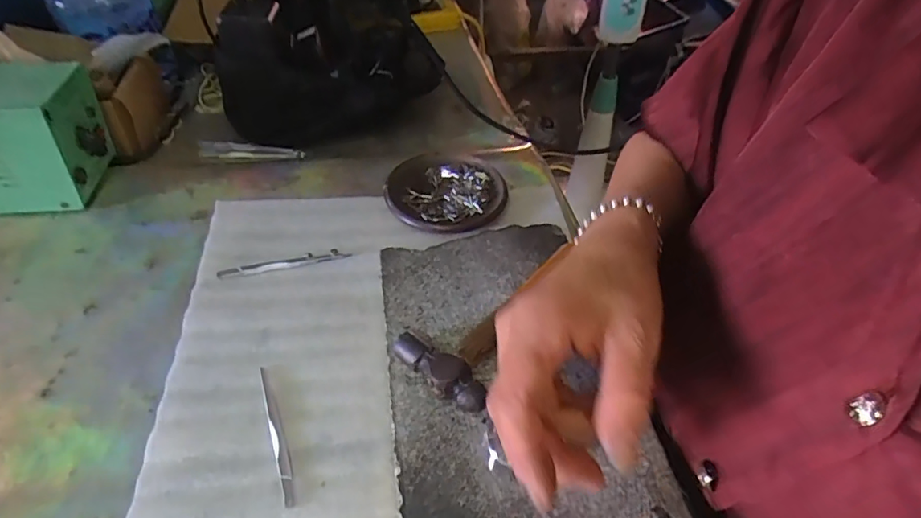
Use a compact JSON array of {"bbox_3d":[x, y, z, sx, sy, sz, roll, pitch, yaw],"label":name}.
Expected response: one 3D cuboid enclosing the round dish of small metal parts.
[{"bbox_3d":[-0.013,-0.067,0.510,0.108,0.015,0.117,11,47,9],"label":"round dish of small metal parts"}]

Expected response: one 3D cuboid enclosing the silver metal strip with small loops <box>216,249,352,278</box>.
[{"bbox_3d":[-0.149,0.003,0.446,0.105,0.004,0.011,-10,48,-10],"label":"silver metal strip with small loops"}]

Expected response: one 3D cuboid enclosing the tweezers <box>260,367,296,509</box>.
[{"bbox_3d":[-0.122,0.113,0.351,0.009,0.004,0.103,-17,49,-17],"label":"tweezers"}]

